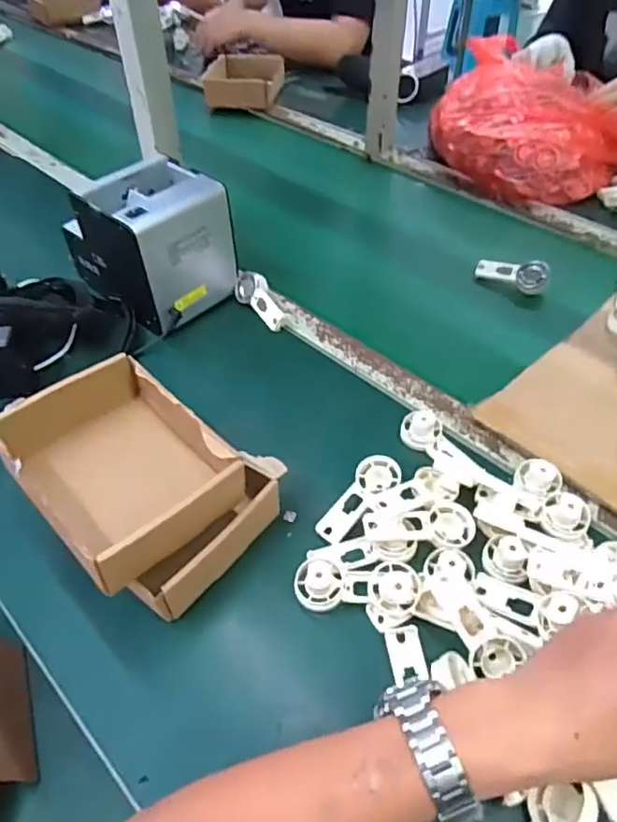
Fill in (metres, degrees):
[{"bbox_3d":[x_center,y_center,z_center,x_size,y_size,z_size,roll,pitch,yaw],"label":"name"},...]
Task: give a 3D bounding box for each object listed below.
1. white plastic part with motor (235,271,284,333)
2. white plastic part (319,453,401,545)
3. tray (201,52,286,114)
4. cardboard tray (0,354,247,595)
[{"bbox_3d":[-0.058,-0.140,0.710,0.033,0.031,0.095,-30,54,-24],"label":"white plastic part with motor"},{"bbox_3d":[0.047,0.079,0.512,0.038,0.019,0.092,28,53,24],"label":"white plastic part"},{"bbox_3d":[-0.141,-0.701,1.229,0.163,0.067,0.137,9,48,9],"label":"tray"},{"bbox_3d":[-0.151,0.046,0.466,0.141,0.066,0.168,-30,54,-24],"label":"cardboard tray"}]

